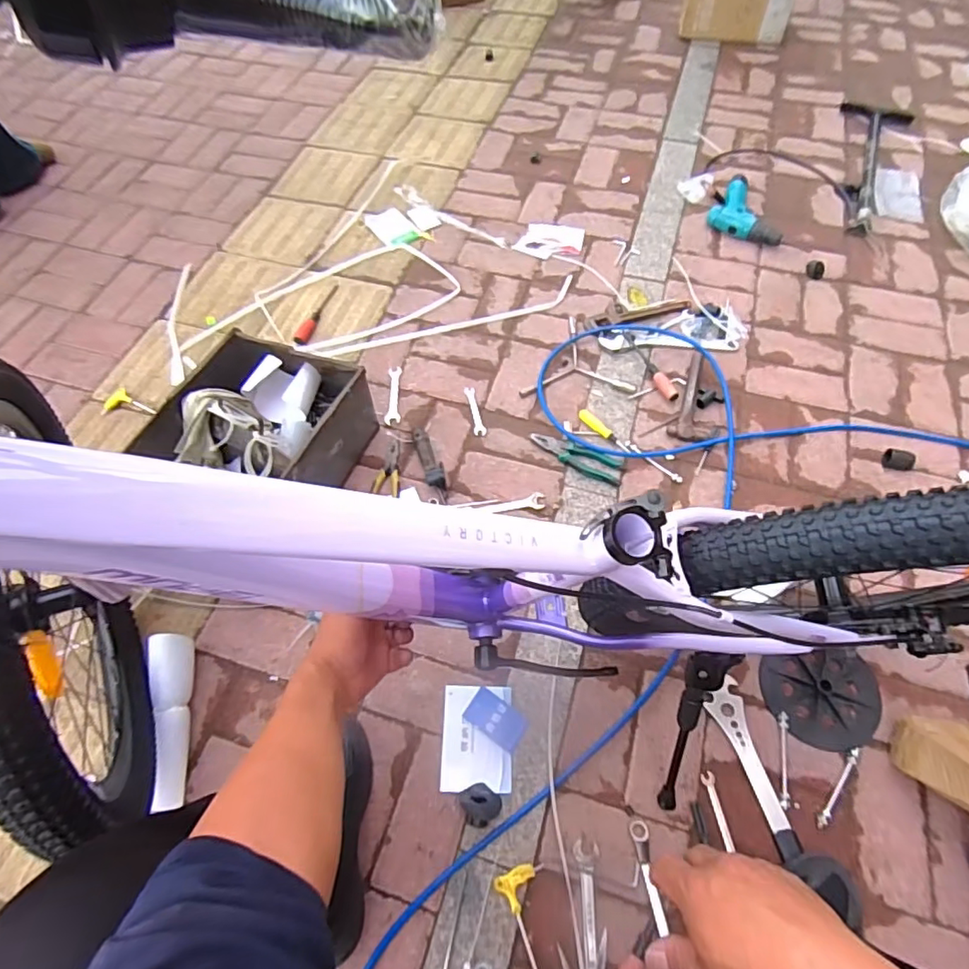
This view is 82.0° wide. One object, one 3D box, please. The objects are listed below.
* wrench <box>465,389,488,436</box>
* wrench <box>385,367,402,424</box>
[{"bbox_3d":[-0.019,-0.147,1.125,0.026,0.005,0.121,-12,59,-5],"label":"wrench"},{"bbox_3d":[-0.186,-0.185,1.149,0.029,0.009,0.153,-3,59,0],"label":"wrench"}]

